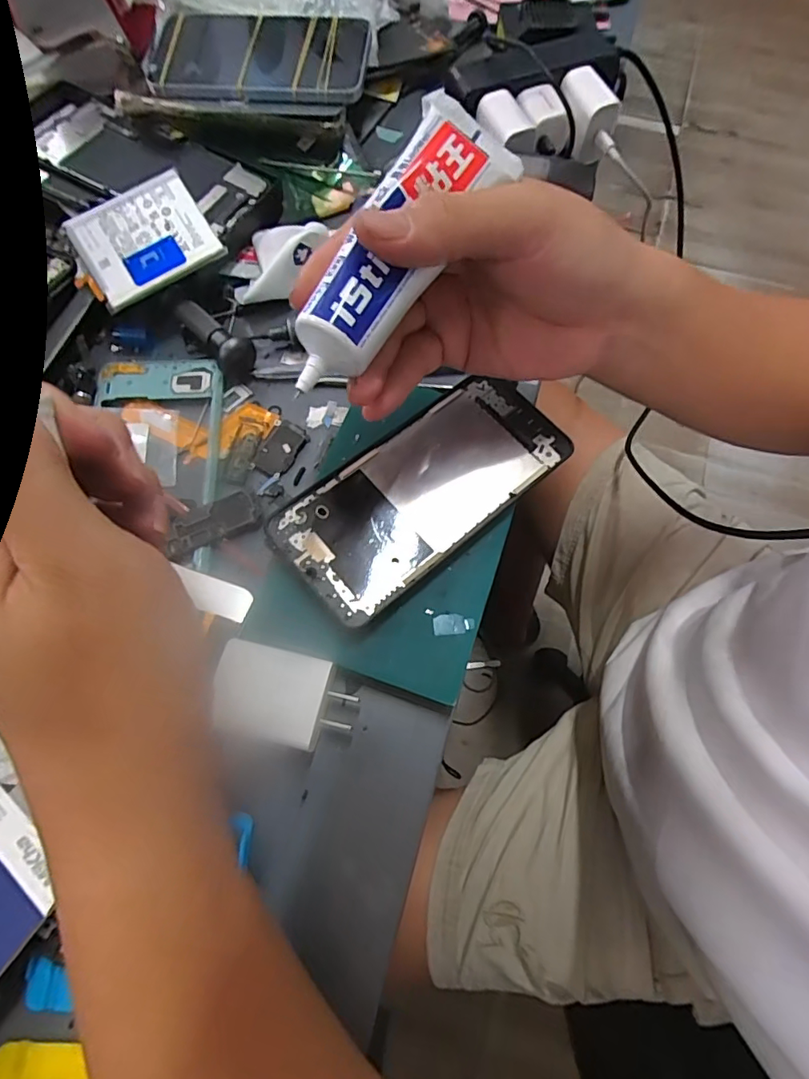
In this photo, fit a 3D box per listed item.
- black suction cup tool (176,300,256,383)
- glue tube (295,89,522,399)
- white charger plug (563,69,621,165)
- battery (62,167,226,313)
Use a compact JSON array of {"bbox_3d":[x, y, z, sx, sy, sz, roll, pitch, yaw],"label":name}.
[{"bbox_3d":[-0.116,-0.125,0.320,0.020,0.021,0.059,-39,73,-15],"label":"black suction cup tool"},{"bbox_3d":[-0.001,-0.111,0.195,0.036,0.017,0.127,26,80,9],"label":"glue tube"},{"bbox_3d":[0.136,-0.320,0.388,0.029,0.040,0.043,-18,69,-8],"label":"white charger plug"},{"bbox_3d":[-0.157,-0.182,0.310,0.075,0.004,0.066,-32,82,-6],"label":"battery"}]

